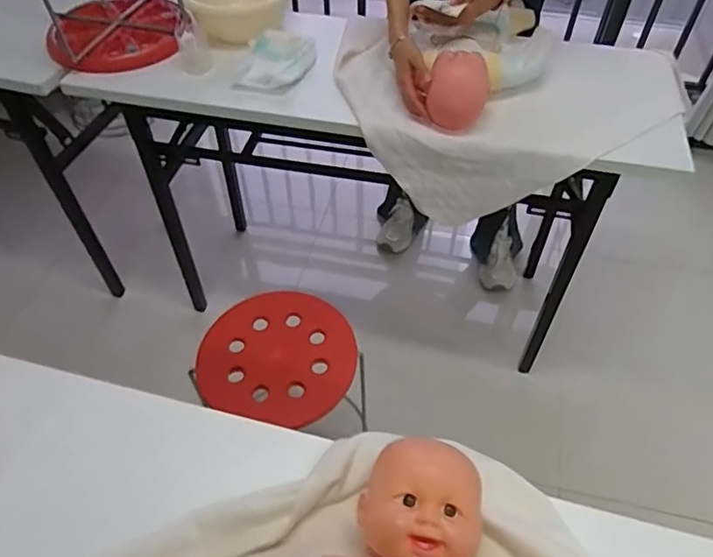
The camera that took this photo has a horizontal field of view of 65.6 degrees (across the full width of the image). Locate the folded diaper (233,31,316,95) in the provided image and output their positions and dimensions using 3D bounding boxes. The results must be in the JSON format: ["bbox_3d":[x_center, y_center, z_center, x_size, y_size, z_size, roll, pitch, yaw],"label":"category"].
[{"bbox_3d":[-0.155,-0.435,1.090,0.120,0.030,0.160,12,52,10],"label":"folded diaper"}]

